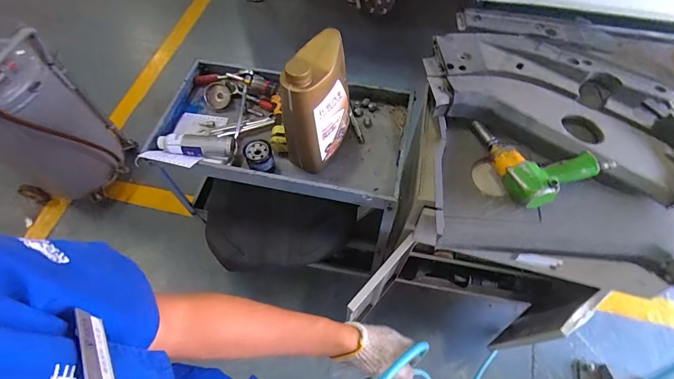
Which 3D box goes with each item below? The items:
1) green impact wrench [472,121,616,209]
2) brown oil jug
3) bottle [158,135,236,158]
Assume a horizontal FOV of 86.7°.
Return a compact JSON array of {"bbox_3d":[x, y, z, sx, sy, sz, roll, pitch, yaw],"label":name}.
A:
[{"bbox_3d":[0.449,-0.088,0.824,0.202,0.080,0.249,-19,62,-10],"label":"green impact wrench"},{"bbox_3d":[-0.043,-0.199,0.856,0.114,0.320,0.189,30,65,16],"label":"brown oil jug"},{"bbox_3d":[-0.363,-0.109,0.933,0.207,0.064,0.062,0,60,0],"label":"bottle"}]

